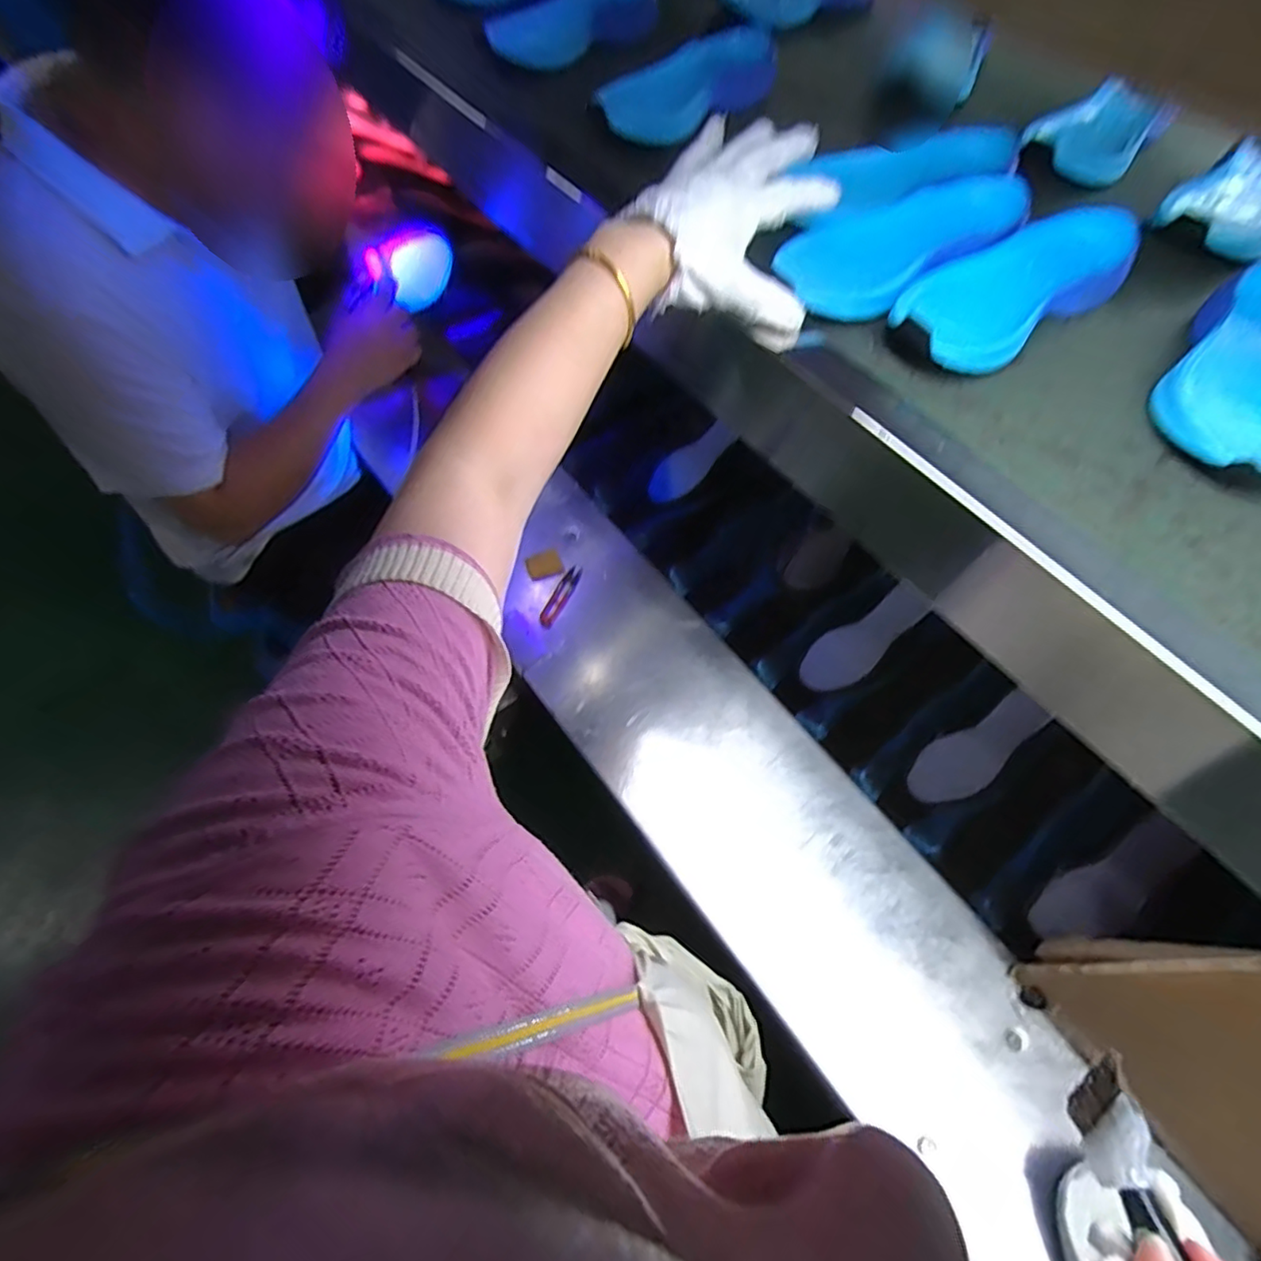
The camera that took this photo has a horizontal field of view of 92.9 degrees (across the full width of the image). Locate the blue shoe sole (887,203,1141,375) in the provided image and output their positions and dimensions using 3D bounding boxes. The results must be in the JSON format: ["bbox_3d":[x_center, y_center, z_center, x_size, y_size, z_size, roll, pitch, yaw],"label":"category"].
[{"bbox_3d":[0.293,-0.266,0.466,0.245,0.040,0.094,-33,69,-17],"label":"blue shoe sole"}]

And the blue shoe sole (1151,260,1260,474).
[{"bbox_3d":[0.450,-0.189,0.432,0.090,0.037,0.251,35,67,14],"label":"blue shoe sole"}]

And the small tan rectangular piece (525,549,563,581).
[{"bbox_3d":[-0.121,-0.092,0.843,0.056,0.009,0.036,-26,83,-37],"label":"small tan rectangular piece"}]

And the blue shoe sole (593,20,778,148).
[{"bbox_3d":[0.061,-0.549,0.606,0.087,0.033,0.245,39,68,16],"label":"blue shoe sole"}]

